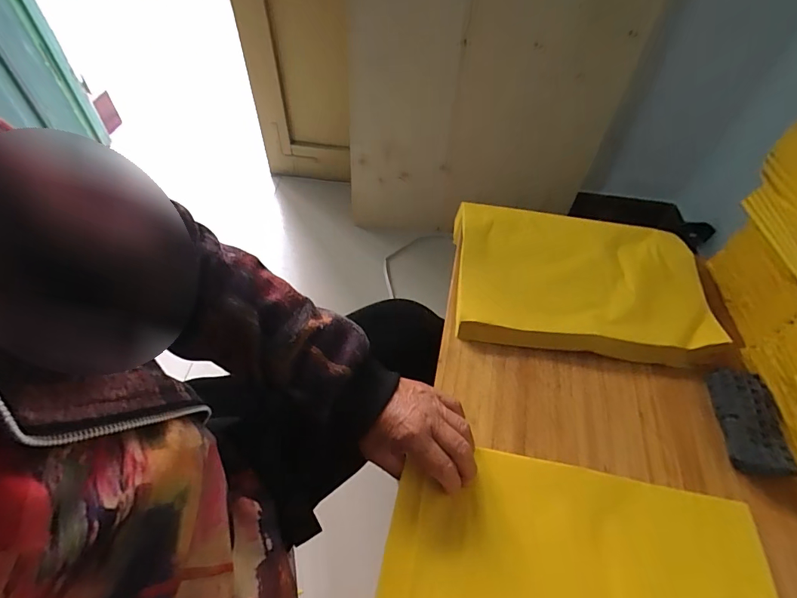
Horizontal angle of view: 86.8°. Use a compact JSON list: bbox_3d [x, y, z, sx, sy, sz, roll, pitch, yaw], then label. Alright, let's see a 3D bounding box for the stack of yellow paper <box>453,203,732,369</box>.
[{"bbox_3d":[0.228,-0.029,0.536,0.304,0.020,0.214,7,53,3],"label":"stack of yellow paper"}]

